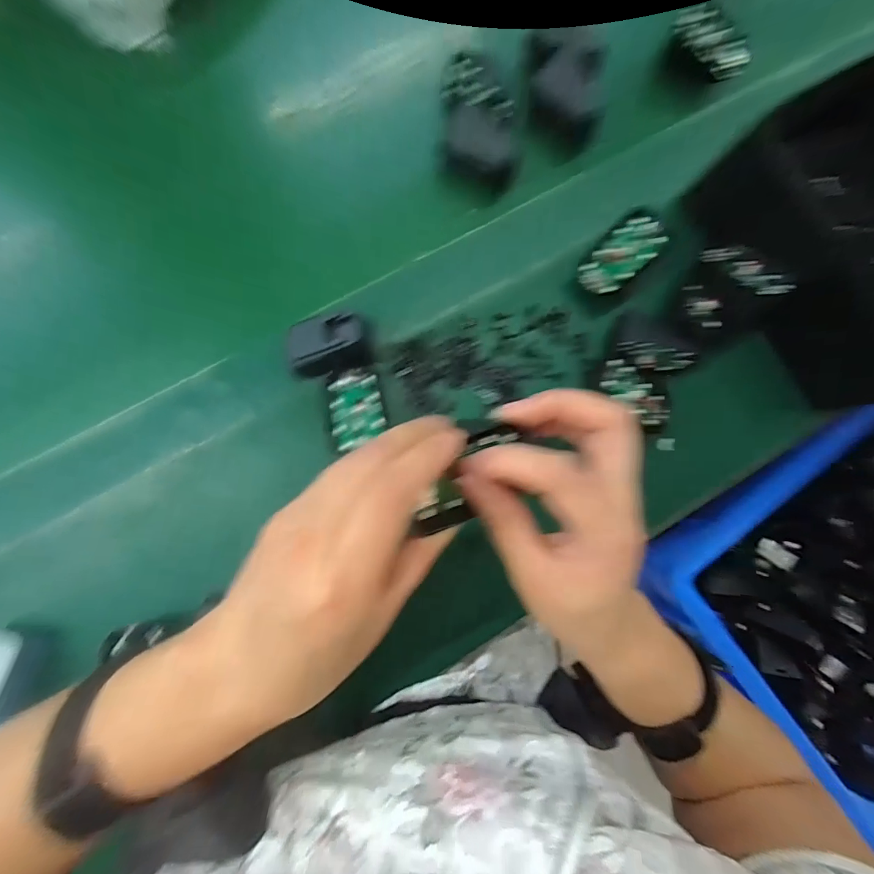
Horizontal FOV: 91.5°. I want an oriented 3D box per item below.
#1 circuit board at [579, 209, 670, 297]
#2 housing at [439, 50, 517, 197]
[{"bbox_3d":[0.153,-0.150,0.349,0.069,0.010,0.041,-43,93,16],"label":"circuit board"},{"bbox_3d":[0.034,-0.266,0.361,0.054,0.031,0.100,-6,83,-6],"label":"housing"}]

